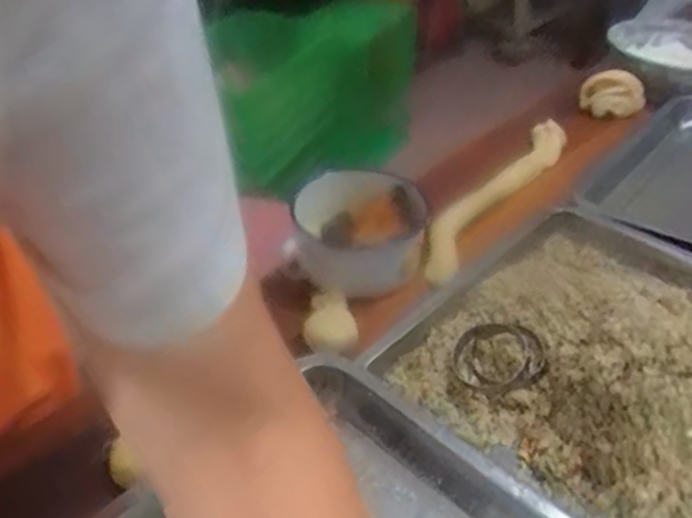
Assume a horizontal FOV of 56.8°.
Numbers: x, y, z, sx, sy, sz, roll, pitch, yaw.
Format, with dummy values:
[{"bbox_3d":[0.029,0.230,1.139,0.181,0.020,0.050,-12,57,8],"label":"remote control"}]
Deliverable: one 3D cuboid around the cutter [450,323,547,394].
[{"bbox_3d":[0.140,0.088,0.588,0.080,0.021,0.069,0,36,-1],"label":"cutter"}]

